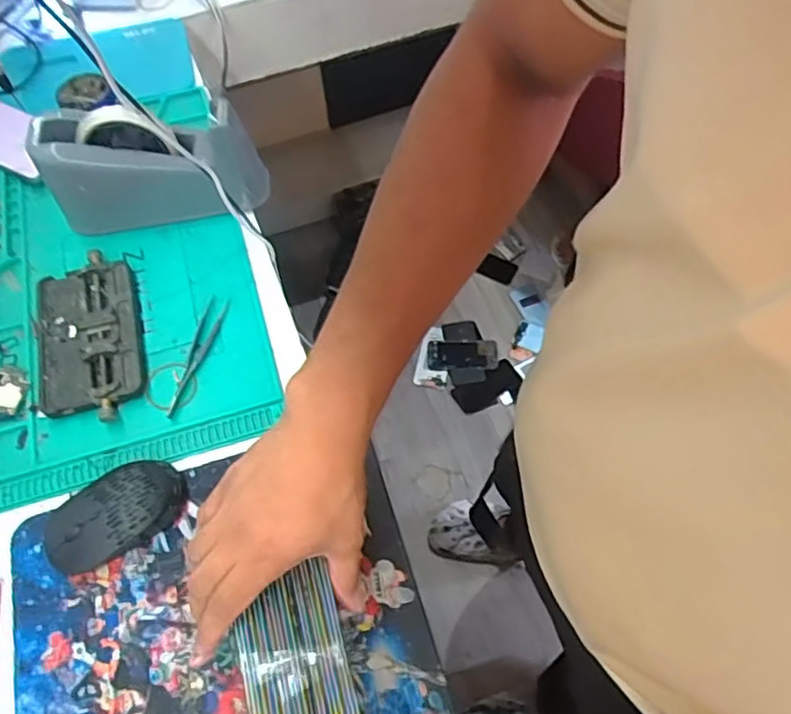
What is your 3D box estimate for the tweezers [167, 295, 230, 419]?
[{"bbox_3d":[-0.181,0.000,0.593,0.022,0.010,0.122,10,63,7],"label":"tweezers"}]

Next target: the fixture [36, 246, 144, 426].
[{"bbox_3d":[-0.286,-0.020,0.595,0.092,0.022,0.169,-18,63,-8],"label":"fixture"}]

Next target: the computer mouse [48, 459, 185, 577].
[{"bbox_3d":[-0.225,0.125,0.515,0.109,0.032,0.060,-33,66,-15],"label":"computer mouse"}]

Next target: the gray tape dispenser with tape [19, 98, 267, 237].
[{"bbox_3d":[-0.242,-0.195,0.644,0.211,0.102,0.078,-8,62,-3],"label":"gray tape dispenser with tape"}]

